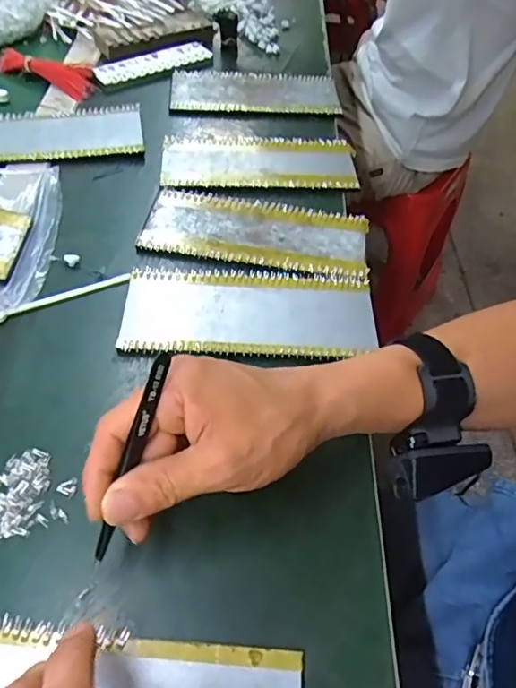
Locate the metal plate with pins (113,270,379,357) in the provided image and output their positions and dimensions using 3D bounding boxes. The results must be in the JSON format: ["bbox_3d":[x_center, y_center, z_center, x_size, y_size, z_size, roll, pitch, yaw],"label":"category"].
[{"bbox_3d":[-0.006,-0.027,0.425,0.195,0.009,0.085,2,54,-3],"label":"metal plate with pins"}]

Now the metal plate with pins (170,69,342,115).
[{"bbox_3d":[-0.004,-0.305,0.634,0.195,0.011,0.088,4,54,-2],"label":"metal plate with pins"}]

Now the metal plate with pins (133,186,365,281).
[{"bbox_3d":[-0.001,-0.105,0.486,0.199,0.012,0.085,9,54,2],"label":"metal plate with pins"}]

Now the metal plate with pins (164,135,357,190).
[{"bbox_3d":[0.001,-0.190,0.548,0.196,0.008,0.081,2,54,-4],"label":"metal plate with pins"}]

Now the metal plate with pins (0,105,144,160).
[{"bbox_3d":[-0.222,-0.221,0.554,0.195,0.008,0.088,-5,55,-8],"label":"metal plate with pins"}]

